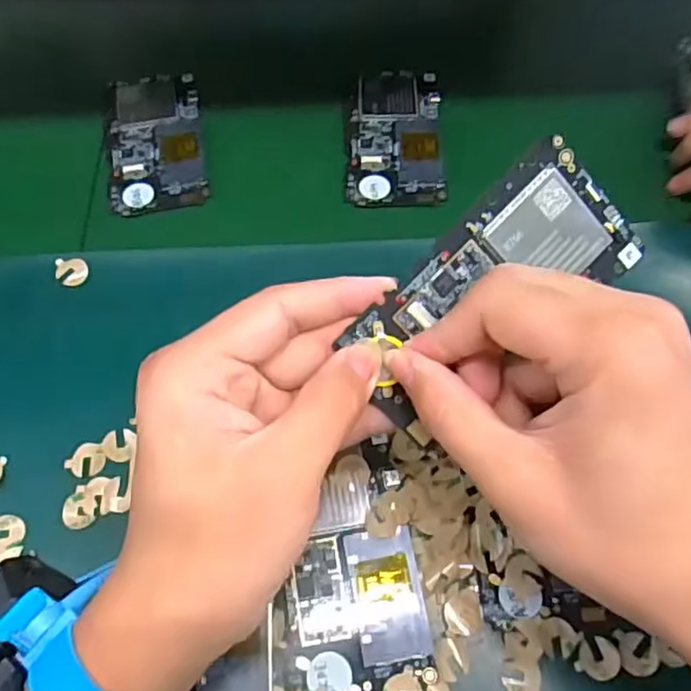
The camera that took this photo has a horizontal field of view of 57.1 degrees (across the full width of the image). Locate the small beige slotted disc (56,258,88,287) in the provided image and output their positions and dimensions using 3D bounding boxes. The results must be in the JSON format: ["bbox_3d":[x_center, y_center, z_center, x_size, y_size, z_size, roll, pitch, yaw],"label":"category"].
[{"bbox_3d":[-0.162,-0.044,0.376,0.018,0.004,0.018,0,67,0],"label":"small beige slotted disc"}]

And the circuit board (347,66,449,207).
[{"bbox_3d":[0.034,-0.147,0.436,0.064,0.006,0.123,0,61,2],"label":"circuit board"}]

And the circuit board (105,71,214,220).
[{"bbox_3d":[-0.131,-0.142,0.439,0.063,0.010,0.118,-10,61,-4],"label":"circuit board"}]

